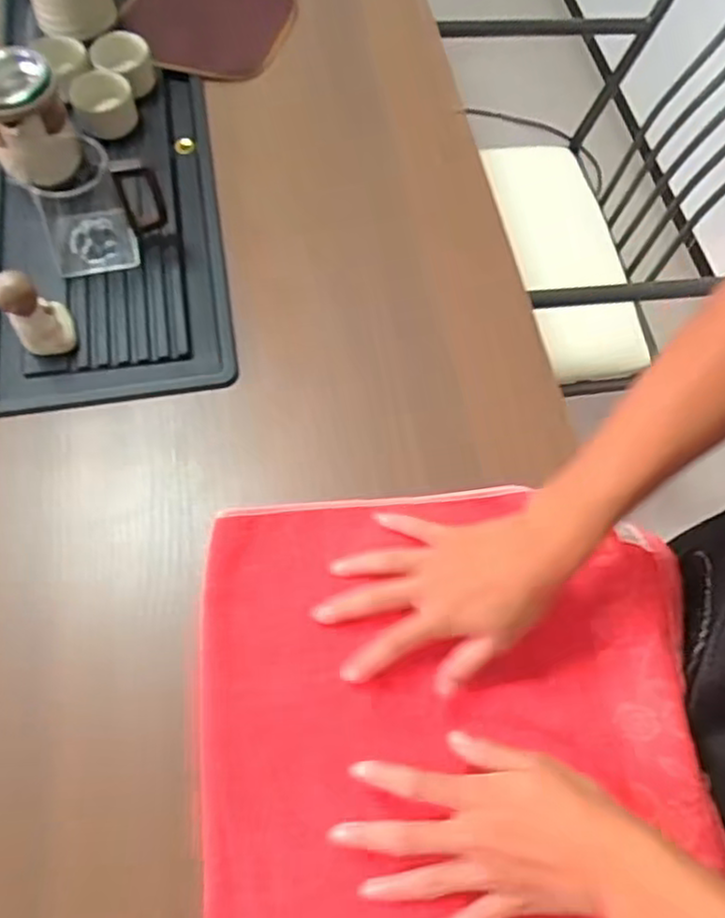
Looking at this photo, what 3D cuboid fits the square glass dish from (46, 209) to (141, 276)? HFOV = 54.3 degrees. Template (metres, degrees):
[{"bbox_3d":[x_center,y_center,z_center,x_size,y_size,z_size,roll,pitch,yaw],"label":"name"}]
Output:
[{"bbox_3d":[-0.265,-0.215,0.699,0.078,0.020,0.061,-12,65,-8],"label":"square glass dish"}]

